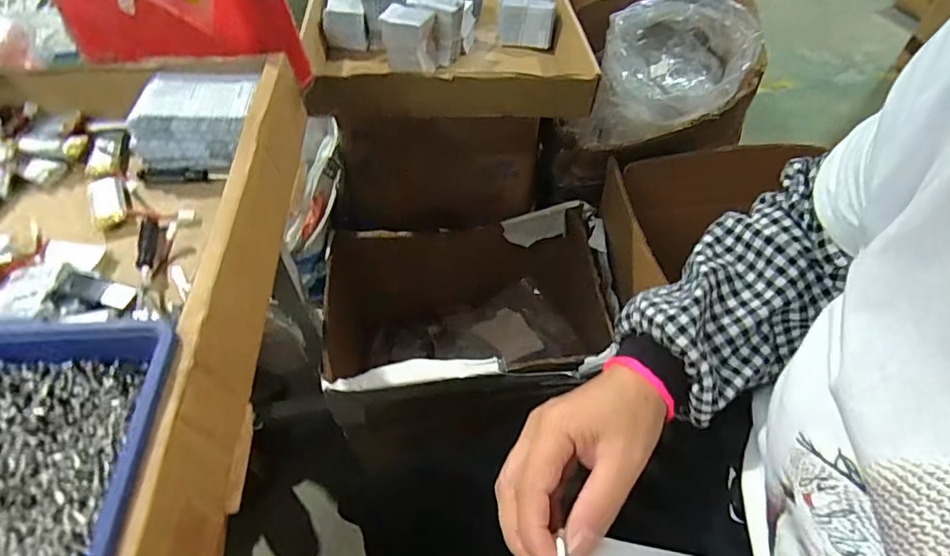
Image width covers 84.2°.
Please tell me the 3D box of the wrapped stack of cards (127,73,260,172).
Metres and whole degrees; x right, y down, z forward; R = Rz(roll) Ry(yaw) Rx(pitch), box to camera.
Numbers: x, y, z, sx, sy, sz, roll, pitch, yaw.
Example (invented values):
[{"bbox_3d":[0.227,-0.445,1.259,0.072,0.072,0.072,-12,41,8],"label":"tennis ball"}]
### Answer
[{"bbox_3d":[-0.190,-0.109,0.365,0.074,0.040,0.058,-1,53,-1],"label":"wrapped stack of cards"}]

